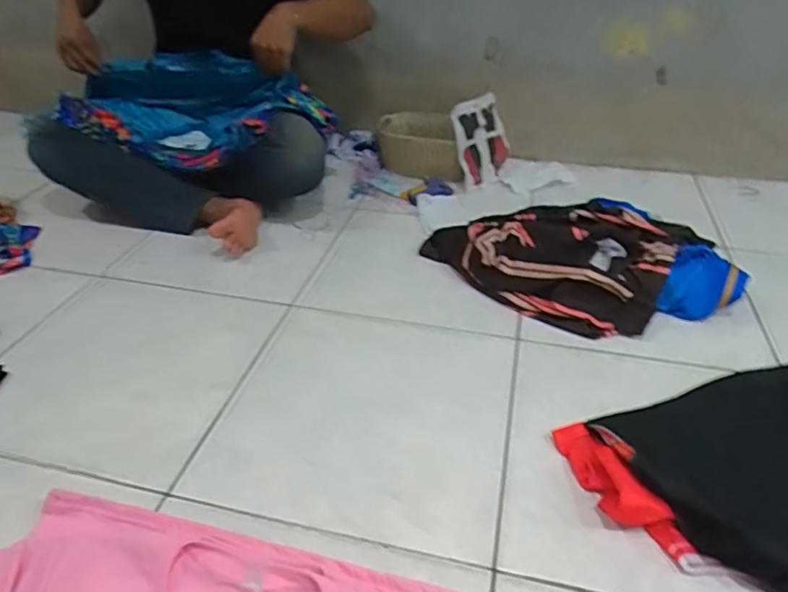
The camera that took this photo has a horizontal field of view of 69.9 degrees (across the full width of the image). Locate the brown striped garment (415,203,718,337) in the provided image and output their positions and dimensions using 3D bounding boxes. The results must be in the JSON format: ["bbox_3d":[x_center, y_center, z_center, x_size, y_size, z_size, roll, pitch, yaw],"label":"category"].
[{"bbox_3d":[0.327,-0.100,1.104,0.436,0.092,0.401,30,44,34],"label":"brown striped garment"}]

